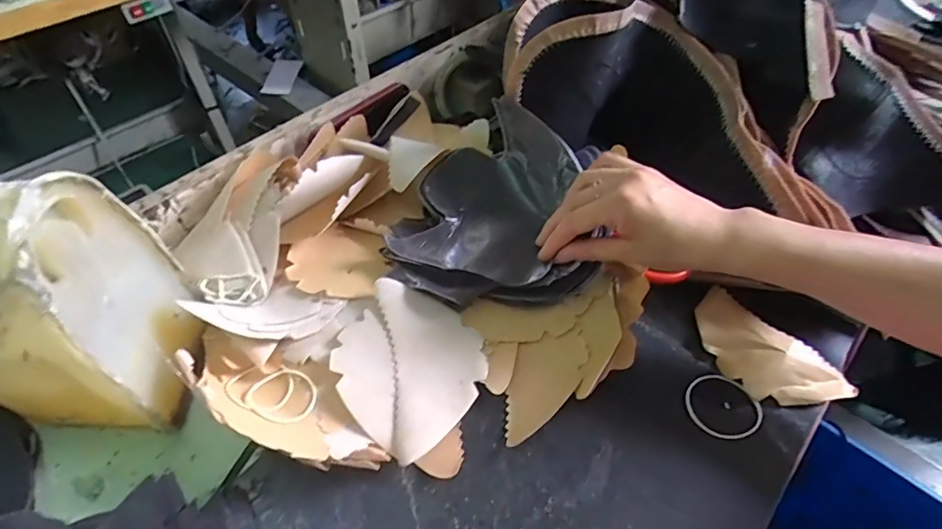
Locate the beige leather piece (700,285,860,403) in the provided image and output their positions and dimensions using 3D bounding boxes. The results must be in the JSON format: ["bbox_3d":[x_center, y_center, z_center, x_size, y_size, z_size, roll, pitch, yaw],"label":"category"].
[{"bbox_3d":[0.244,0.078,0.425,0.127,0.019,0.068,34,57,26],"label":"beige leather piece"}]

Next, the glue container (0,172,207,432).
[{"bbox_3d":[-0.286,0.021,0.353,0.116,0.183,0.107,-1,49,-1],"label":"glue container"}]

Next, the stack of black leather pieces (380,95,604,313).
[{"bbox_3d":[0.017,-0.054,0.450,0.176,0.087,0.162,0,49,0],"label":"stack of black leather pieces"}]

